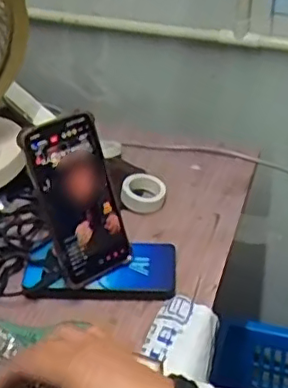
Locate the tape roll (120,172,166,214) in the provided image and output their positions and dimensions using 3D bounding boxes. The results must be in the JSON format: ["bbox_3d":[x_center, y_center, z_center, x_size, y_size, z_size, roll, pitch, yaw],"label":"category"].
[{"bbox_3d":[0.000,-0.002,0.743,0.053,0.022,0.058,0,38,0],"label":"tape roll"}]

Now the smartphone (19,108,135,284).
[{"bbox_3d":[-0.064,0.005,0.596,0.078,0.169,0.011,-26,22,-27],"label":"smartphone"}]

